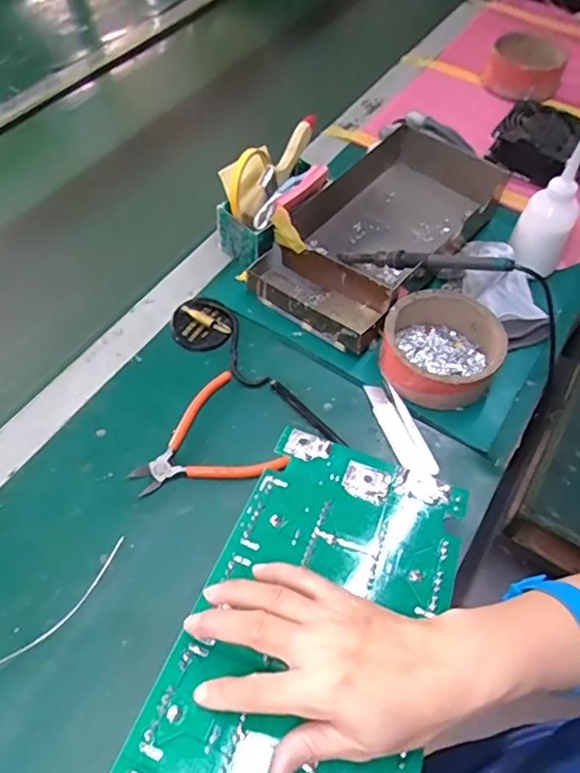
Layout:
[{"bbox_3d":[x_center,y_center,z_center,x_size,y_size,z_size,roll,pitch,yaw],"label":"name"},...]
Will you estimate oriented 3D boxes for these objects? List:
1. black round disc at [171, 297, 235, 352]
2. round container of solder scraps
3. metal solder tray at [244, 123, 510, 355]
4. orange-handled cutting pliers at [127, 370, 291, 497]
[{"bbox_3d":[-0.097,-0.071,0.637,0.066,0.015,0.067,1,56,-1],"label":"black round disc"},{"bbox_3d":[0.159,-0.041,0.601,0.115,0.054,0.116,1,56,-1],"label":"round container of solder scraps"},{"bbox_3d":[0.113,-0.195,0.692,0.169,0.061,0.327,31,61,18],"label":"metal solder tray"},{"bbox_3d":[-0.091,0.057,0.555,0.133,0.019,0.127,-24,60,-17],"label":"orange-handled cutting pliers"}]

